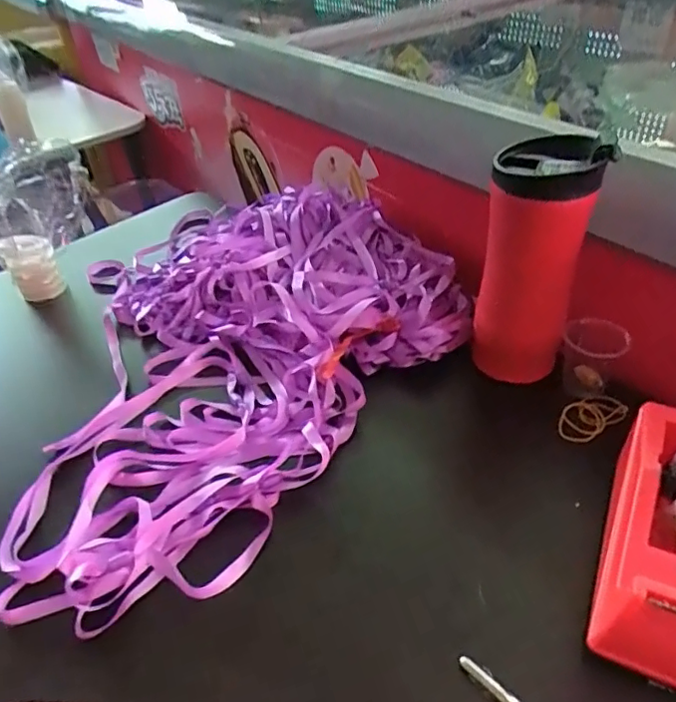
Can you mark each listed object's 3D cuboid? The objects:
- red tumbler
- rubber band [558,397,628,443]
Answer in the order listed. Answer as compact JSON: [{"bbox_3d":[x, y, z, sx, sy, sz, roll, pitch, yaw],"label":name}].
[{"bbox_3d":[0.152,-0.071,0.453,0.071,0.189,0.067,-2,41,2],"label":"red tumbler"},{"bbox_3d":[0.200,0.053,0.457,0.058,0.011,0.031,-23,44,-21],"label":"rubber band"}]

